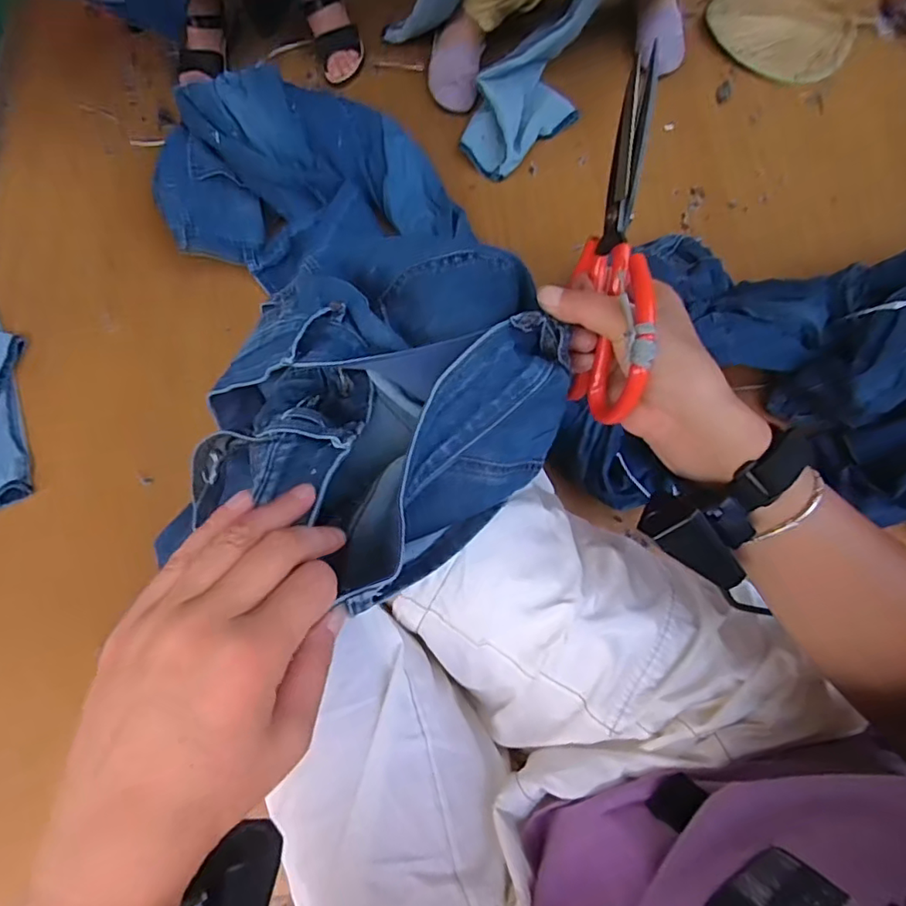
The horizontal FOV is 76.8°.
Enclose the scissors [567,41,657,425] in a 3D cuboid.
[{"bbox_3d":[0.099,-0.121,0.351,0.024,0.083,0.200,2,96,-1],"label":"scissors"}]

